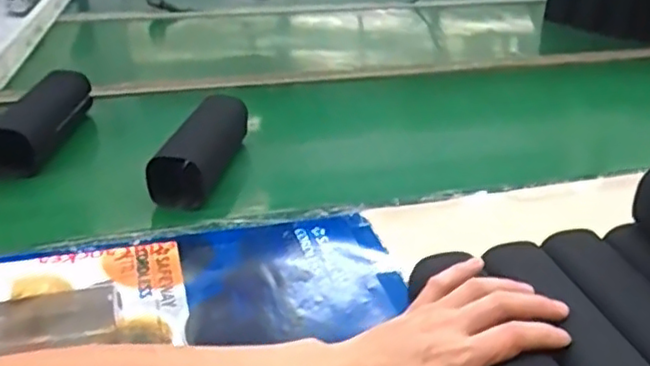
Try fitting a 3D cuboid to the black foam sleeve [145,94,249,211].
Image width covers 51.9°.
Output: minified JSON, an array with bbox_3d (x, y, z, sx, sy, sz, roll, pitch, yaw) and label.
[{"bbox_3d":[-0.157,-0.040,0.855,0.067,0.080,0.203,5,29,7],"label":"black foam sleeve"}]

